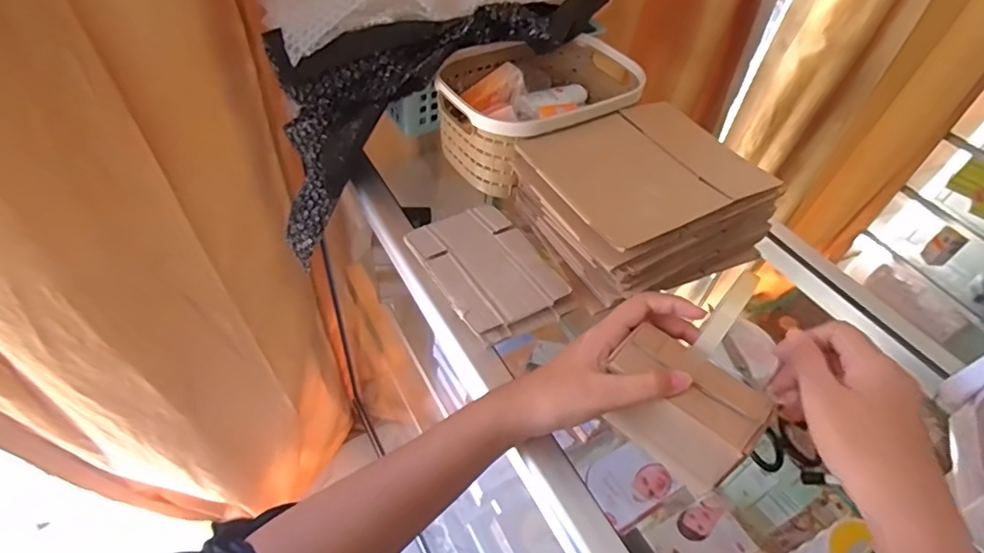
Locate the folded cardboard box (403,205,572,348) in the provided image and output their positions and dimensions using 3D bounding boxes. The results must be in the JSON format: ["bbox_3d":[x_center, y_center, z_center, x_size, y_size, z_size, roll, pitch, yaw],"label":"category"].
[{"bbox_3d":[-0.005,-0.011,0.500,0.100,0.014,0.145,-20,53,-23],"label":"folded cardboard box"}]

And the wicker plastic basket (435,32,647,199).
[{"bbox_3d":[0.059,-0.190,0.613,0.232,0.101,0.155,-22,54,-25],"label":"wicker plastic basket"}]

